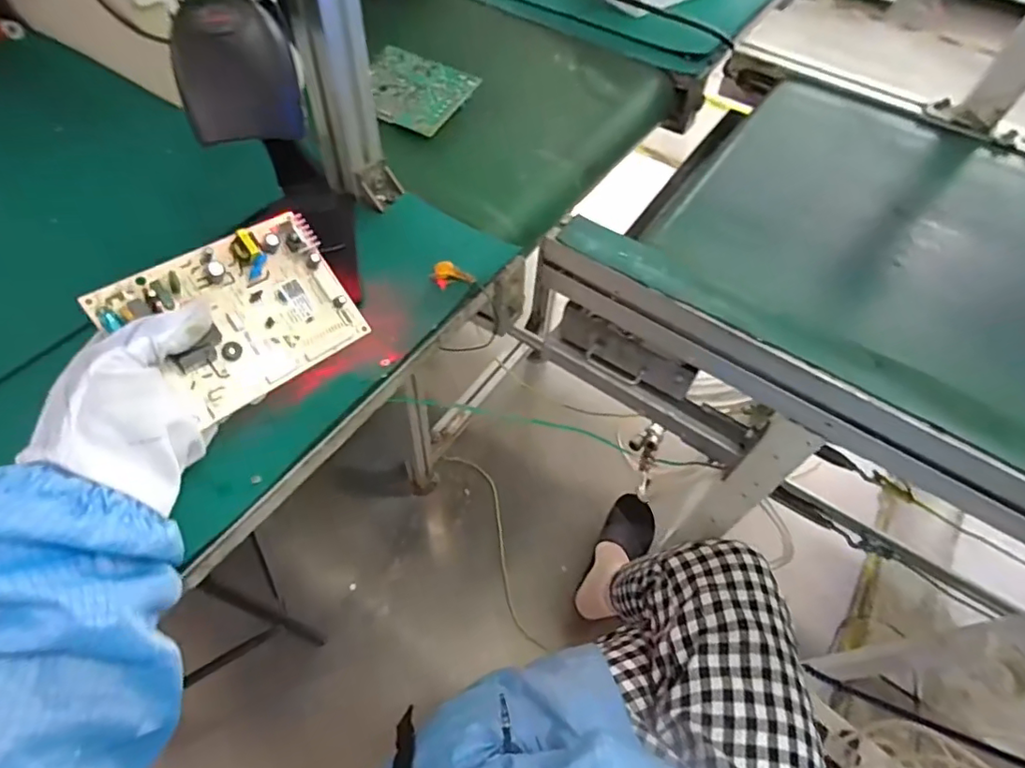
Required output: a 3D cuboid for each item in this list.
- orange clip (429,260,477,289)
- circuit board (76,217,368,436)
[{"bbox_3d":[-0.052,-0.093,0.486,0.040,0.016,0.018,31,61,17],"label":"orange clip"},{"bbox_3d":[-0.171,-0.047,0.357,0.136,0.022,0.098,-37,99,-32],"label":"circuit board"}]

